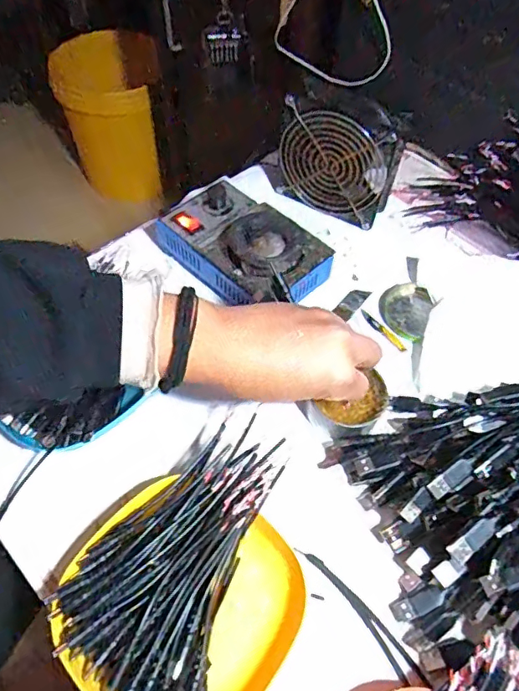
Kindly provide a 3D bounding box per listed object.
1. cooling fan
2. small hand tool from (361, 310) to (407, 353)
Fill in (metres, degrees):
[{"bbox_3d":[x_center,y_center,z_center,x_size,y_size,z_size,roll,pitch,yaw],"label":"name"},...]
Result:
[{"bbox_3d":[0.075,-0.183,0.531,0.117,0.101,0.041,13,57,7],"label":"cooling fan"},{"bbox_3d":[0.116,-0.014,0.488,0.009,0.004,0.055,-35,64,-22],"label":"small hand tool"}]

